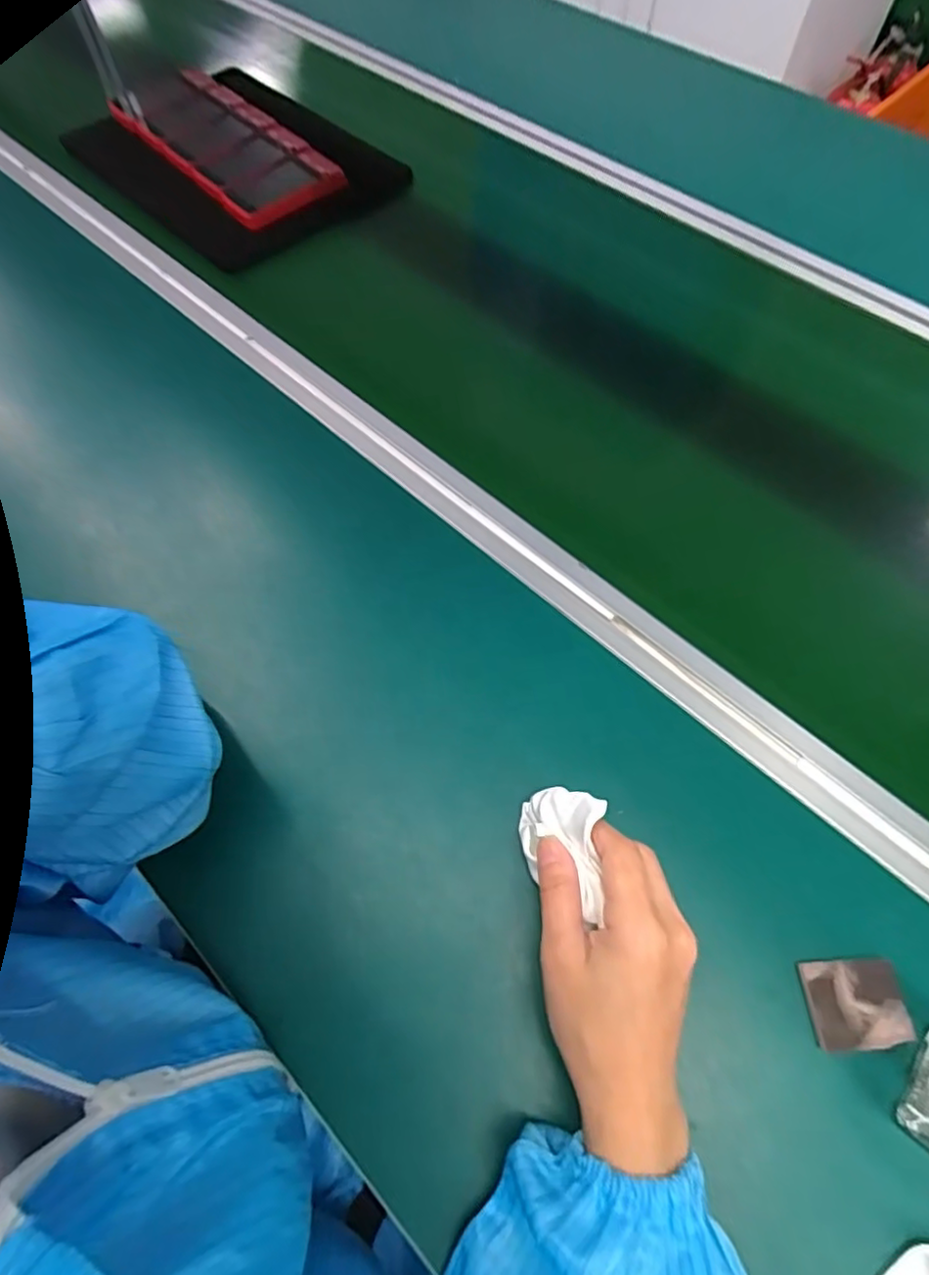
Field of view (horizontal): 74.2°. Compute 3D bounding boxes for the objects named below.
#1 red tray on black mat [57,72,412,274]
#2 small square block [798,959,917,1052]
[{"bbox_3d":[-0.245,-0.535,0.690,0.261,0.045,0.380,-37,69,-16],"label":"red tray on black mat"},{"bbox_3d":[0.203,0.190,0.318,0.047,0.008,0.039,-3,63,-1],"label":"small square block"}]

